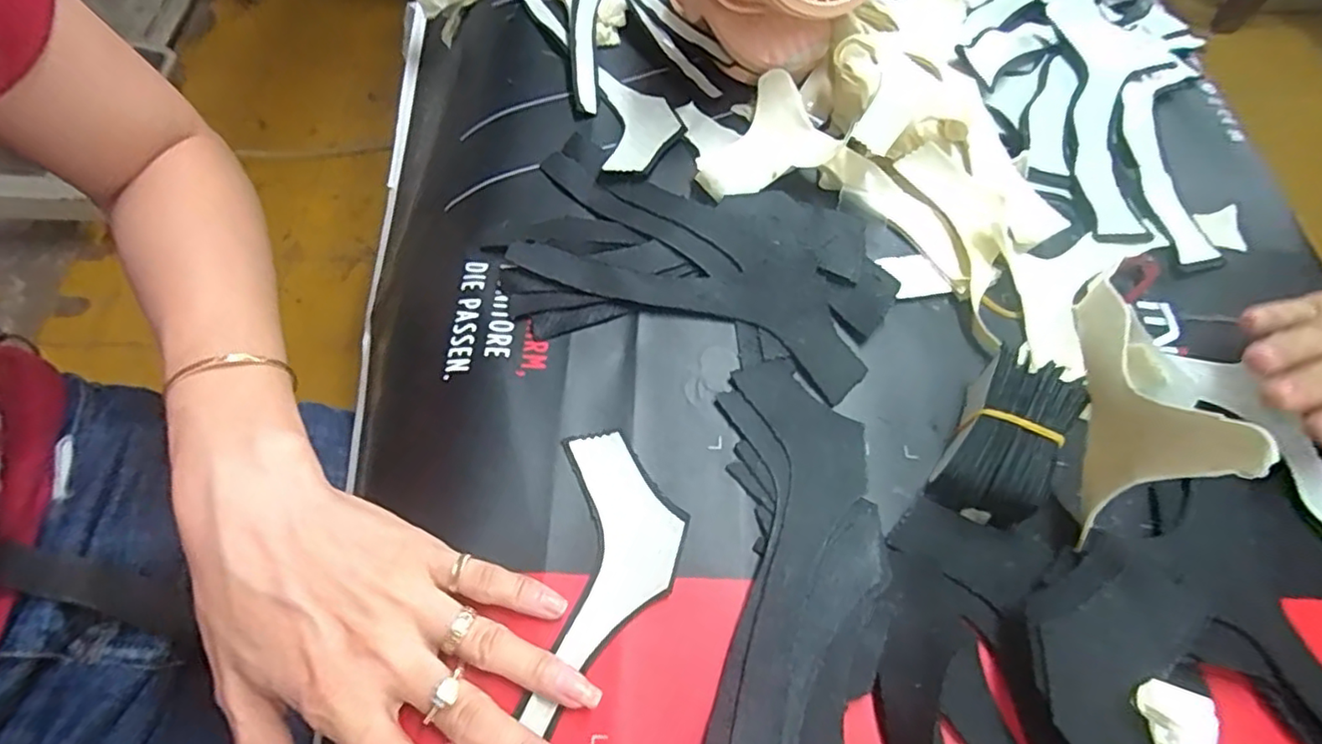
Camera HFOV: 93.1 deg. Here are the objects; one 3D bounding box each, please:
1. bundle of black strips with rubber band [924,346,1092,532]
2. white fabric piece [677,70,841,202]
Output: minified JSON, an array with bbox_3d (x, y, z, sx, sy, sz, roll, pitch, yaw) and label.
[{"bbox_3d":[0.158,0.032,0.288,0.041,0.034,0.075,29,64,11],"label":"bundle of black strips with rubber band"},{"bbox_3d":[0.052,-0.143,0.373,0.076,0.022,0.078,-17,65,-12],"label":"white fabric piece"}]

